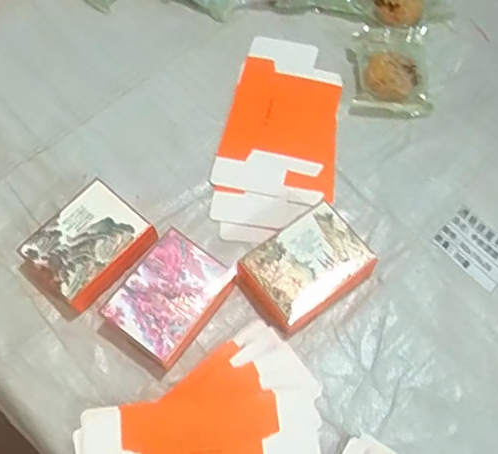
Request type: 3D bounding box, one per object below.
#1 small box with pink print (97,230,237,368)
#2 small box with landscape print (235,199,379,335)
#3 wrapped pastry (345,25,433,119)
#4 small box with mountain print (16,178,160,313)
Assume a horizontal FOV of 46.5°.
[{"bbox_3d":[-0.092,0.081,0.675,0.094,0.054,0.129,36,72,15],"label":"small box with pink print"},{"bbox_3d":[0.068,0.048,0.683,0.138,0.050,0.103,-35,71,-13],"label":"small box with landscape print"},{"bbox_3d":[0.196,-0.214,0.801,0.105,0.026,0.121,1,67,1],"label":"wrapped pastry"},{"bbox_3d":[-0.189,0.027,0.702,0.112,0.054,0.132,40,73,16],"label":"small box with mountain print"}]

